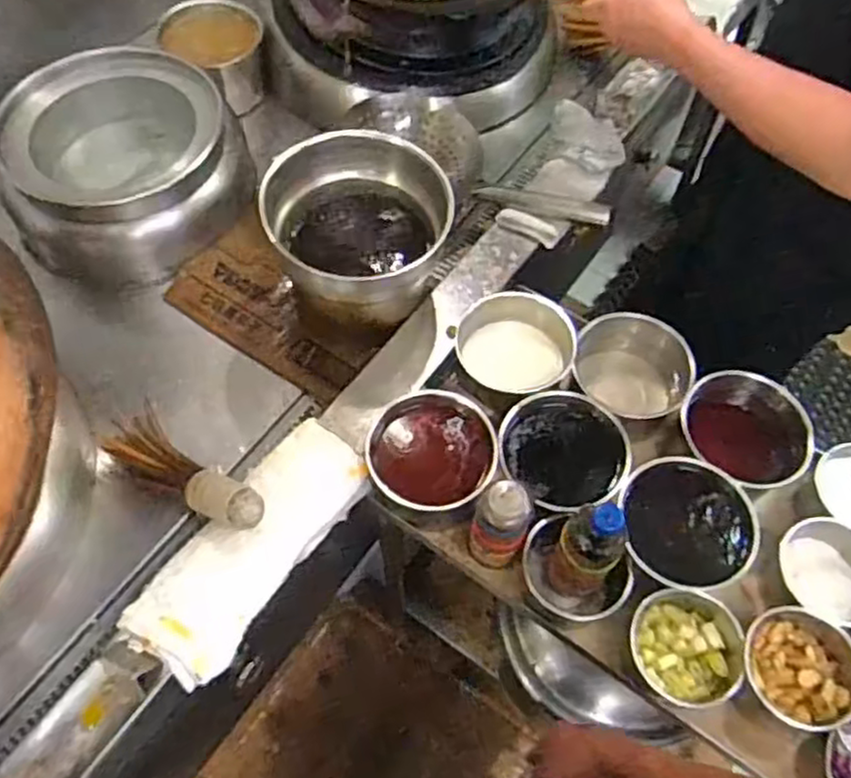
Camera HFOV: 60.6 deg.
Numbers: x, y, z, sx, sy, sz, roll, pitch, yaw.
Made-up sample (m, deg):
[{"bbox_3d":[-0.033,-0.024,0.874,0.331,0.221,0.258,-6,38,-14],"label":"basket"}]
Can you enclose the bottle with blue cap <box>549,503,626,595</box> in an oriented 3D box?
[{"bbox_3d":[0.181,0.185,0.824,0.063,0.198,0.053,37,65,19],"label":"bottle with blue cap"}]

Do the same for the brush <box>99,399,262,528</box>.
[{"bbox_3d":[-0.308,0.102,0.922,0.283,0.076,0.078,16,54,45],"label":"brush"}]

